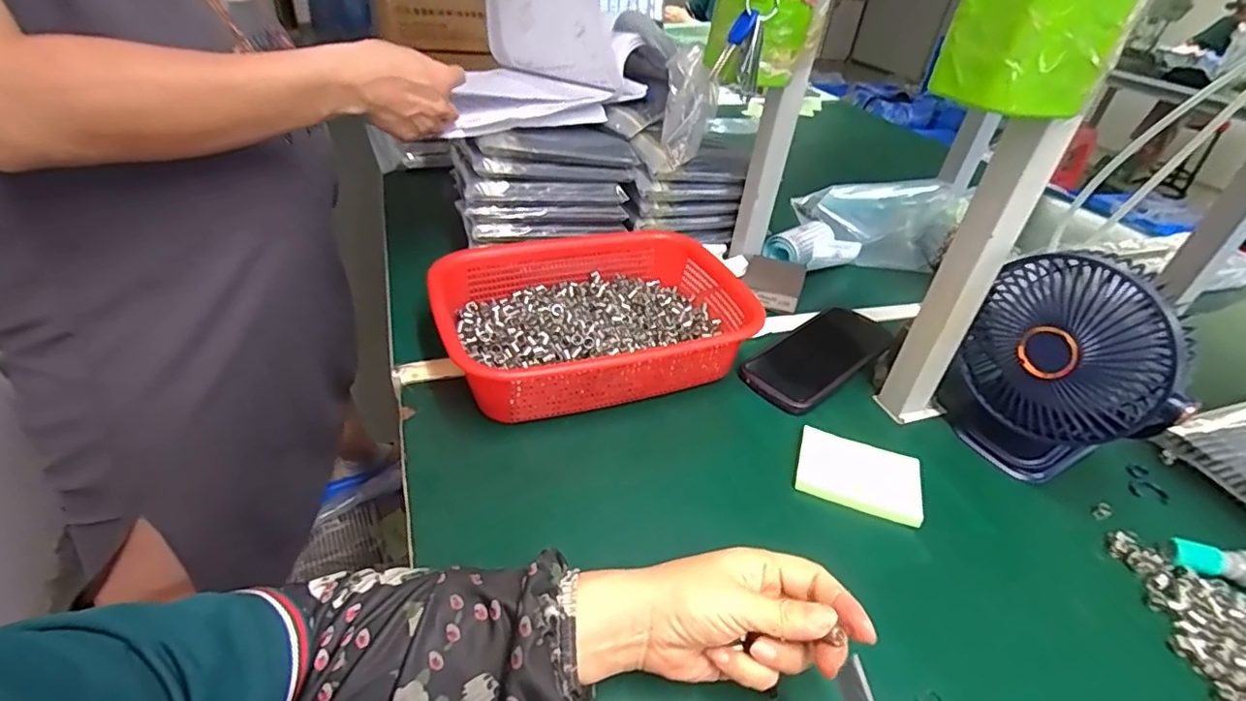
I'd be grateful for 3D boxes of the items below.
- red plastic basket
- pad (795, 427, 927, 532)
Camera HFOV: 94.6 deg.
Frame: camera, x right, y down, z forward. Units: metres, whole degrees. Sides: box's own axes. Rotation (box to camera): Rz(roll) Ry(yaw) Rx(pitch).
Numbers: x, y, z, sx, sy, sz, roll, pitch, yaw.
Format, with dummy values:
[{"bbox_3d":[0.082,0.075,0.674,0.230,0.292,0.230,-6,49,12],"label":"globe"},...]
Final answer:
[{"bbox_3d":[-0.025,-0.032,0.550,0.282,0.069,0.200,-8,39,-19],"label":"red plastic basket"},{"bbox_3d":[0.189,0.099,0.463,0.094,0.017,0.063,16,38,12],"label":"pad"}]

